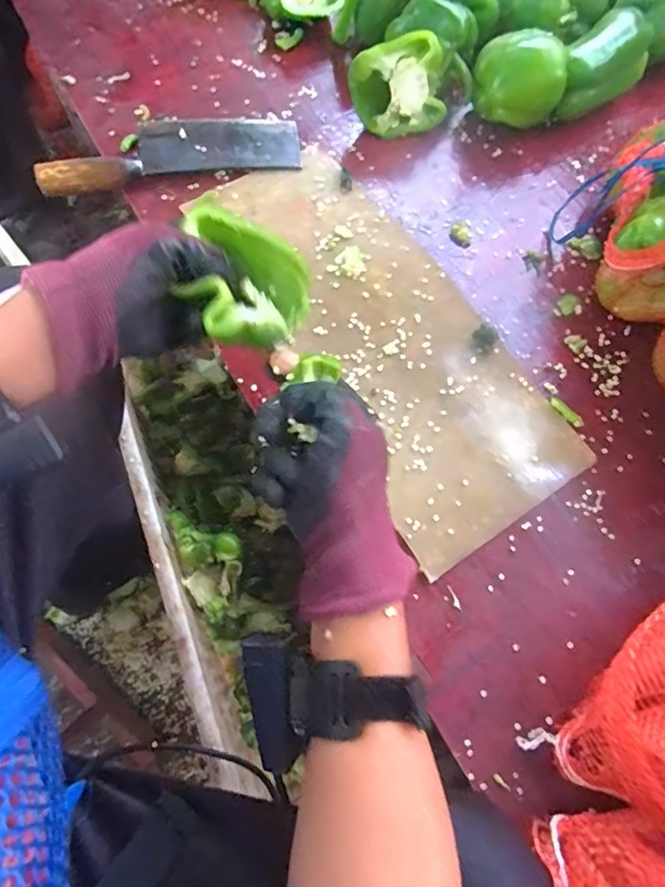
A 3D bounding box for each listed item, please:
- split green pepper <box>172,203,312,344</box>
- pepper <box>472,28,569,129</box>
[{"bbox_3d":[-0.057,-0.112,0.362,0.079,0.044,0.084,0,69,-2],"label":"split green pepper"},{"bbox_3d":[0.192,-0.380,0.548,0.086,0.068,0.063,-1,69,-3],"label":"pepper"}]

